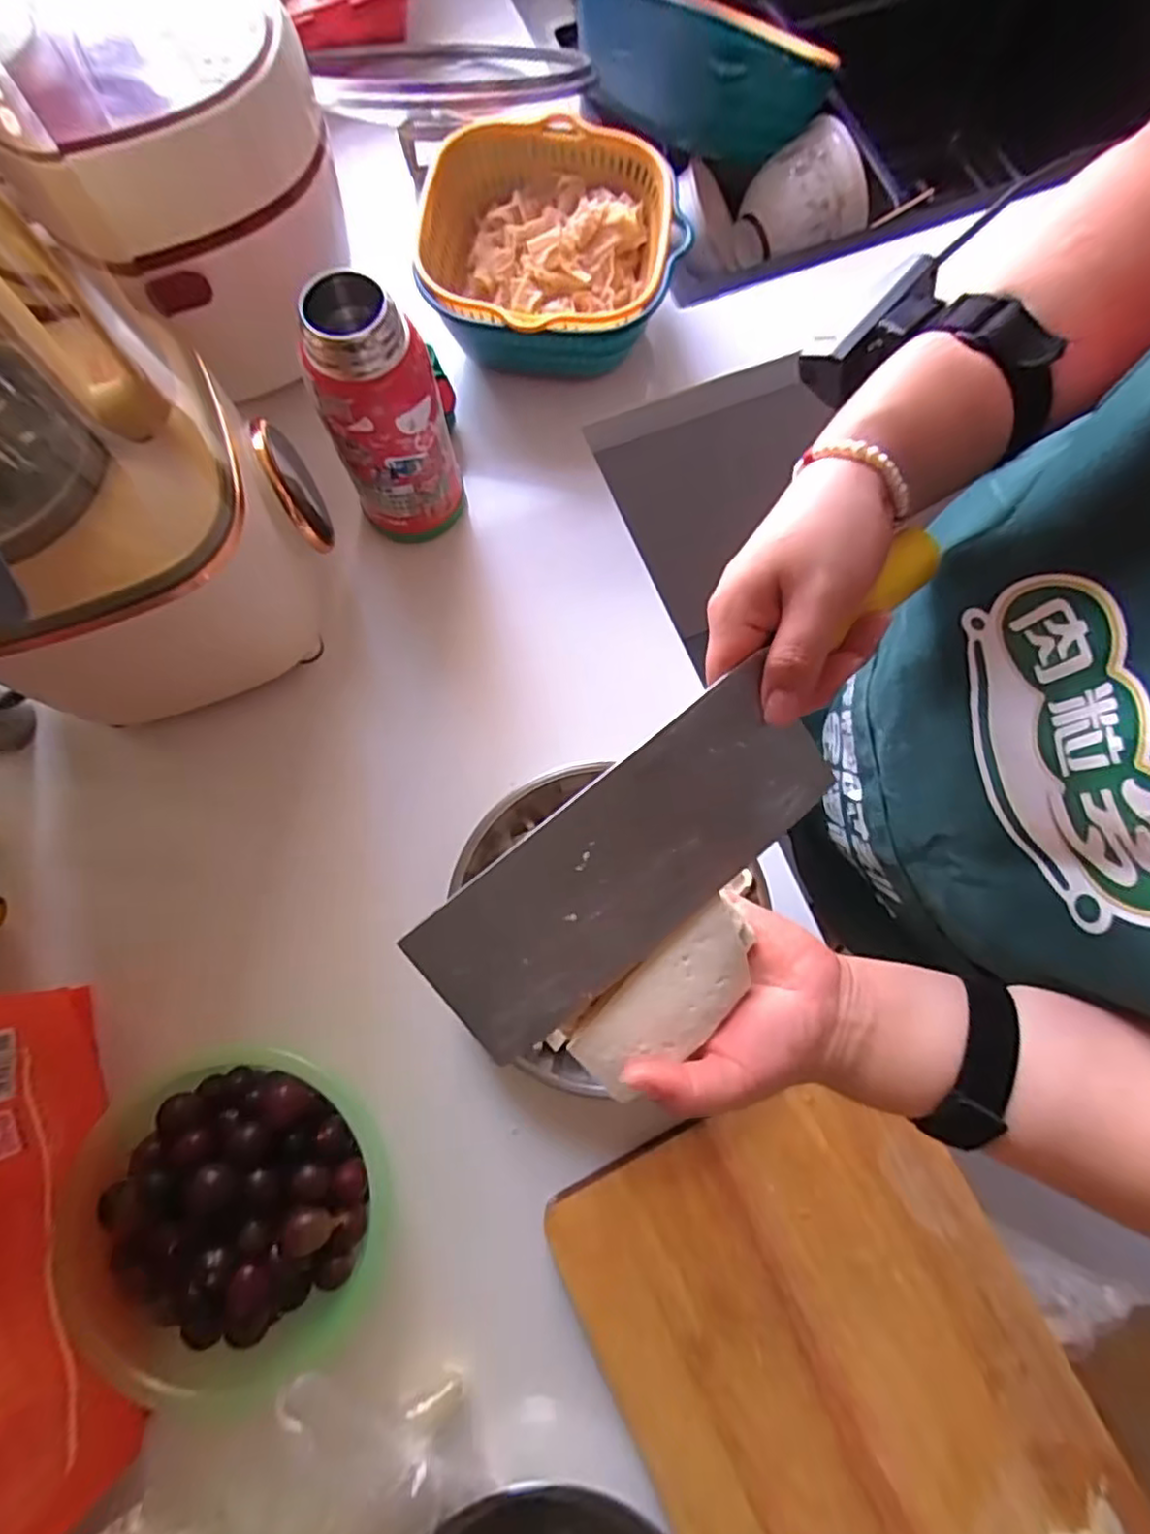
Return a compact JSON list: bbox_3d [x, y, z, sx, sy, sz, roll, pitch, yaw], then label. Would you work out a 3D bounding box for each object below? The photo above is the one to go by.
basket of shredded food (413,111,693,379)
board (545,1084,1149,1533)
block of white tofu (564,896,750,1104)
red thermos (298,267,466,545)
[{"bbox_3d":[-0.018,-0.428,0.565,0.199,0.092,0.207,3,78,0],"label":"basket of shredded food"},{"bbox_3d":[0.169,0.379,0.395,0.251,0.012,0.347,-25,79,-6],"label":"board"},{"bbox_3d":[0.044,0.107,0.301,0.096,0.020,0.044,-40,81,-10],"label":"block of white tofu"},{"bbox_3d":[-0.131,-0.244,0.465,0.083,0.182,0.075,-21,79,-5],"label":"red thermos"}]

